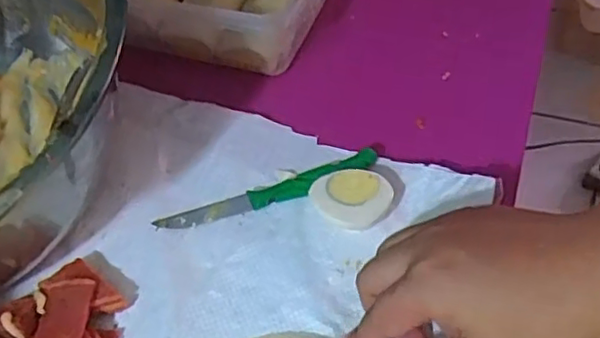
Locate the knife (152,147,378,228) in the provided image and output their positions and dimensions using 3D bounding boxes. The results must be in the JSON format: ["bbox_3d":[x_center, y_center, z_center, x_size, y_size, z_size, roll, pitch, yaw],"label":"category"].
[{"bbox_3d":[-0.020,0.016,0.422,0.148,0.009,0.019,-18,57,-7],"label":"knife"}]

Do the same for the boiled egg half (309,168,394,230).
[{"bbox_3d":[0.032,0.021,0.409,0.049,0.019,0.040,11,58,12],"label":"boiled egg half"}]

